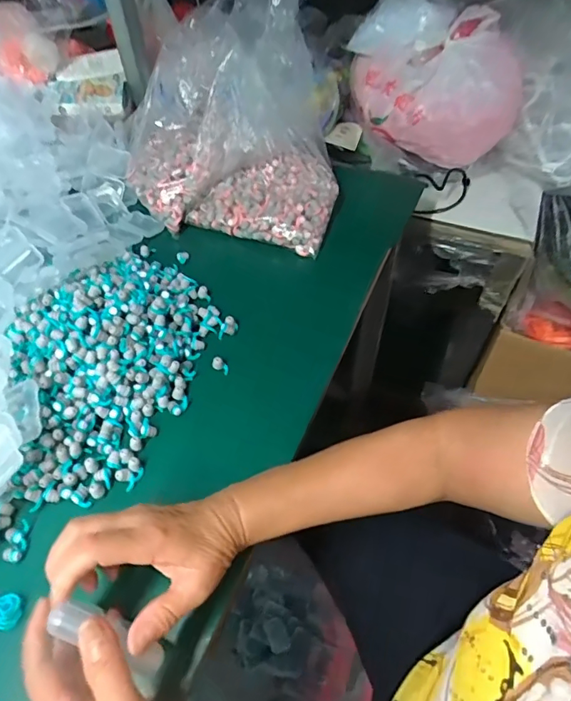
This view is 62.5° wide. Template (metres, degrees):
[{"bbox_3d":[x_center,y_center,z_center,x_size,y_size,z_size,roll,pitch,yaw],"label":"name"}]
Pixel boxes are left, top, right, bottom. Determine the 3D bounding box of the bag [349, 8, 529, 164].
[{"bbox_3d":[0.247,-0.408,0.741,0.249,0.144,0.177,-32,59,-20],"label":"bag"}]

